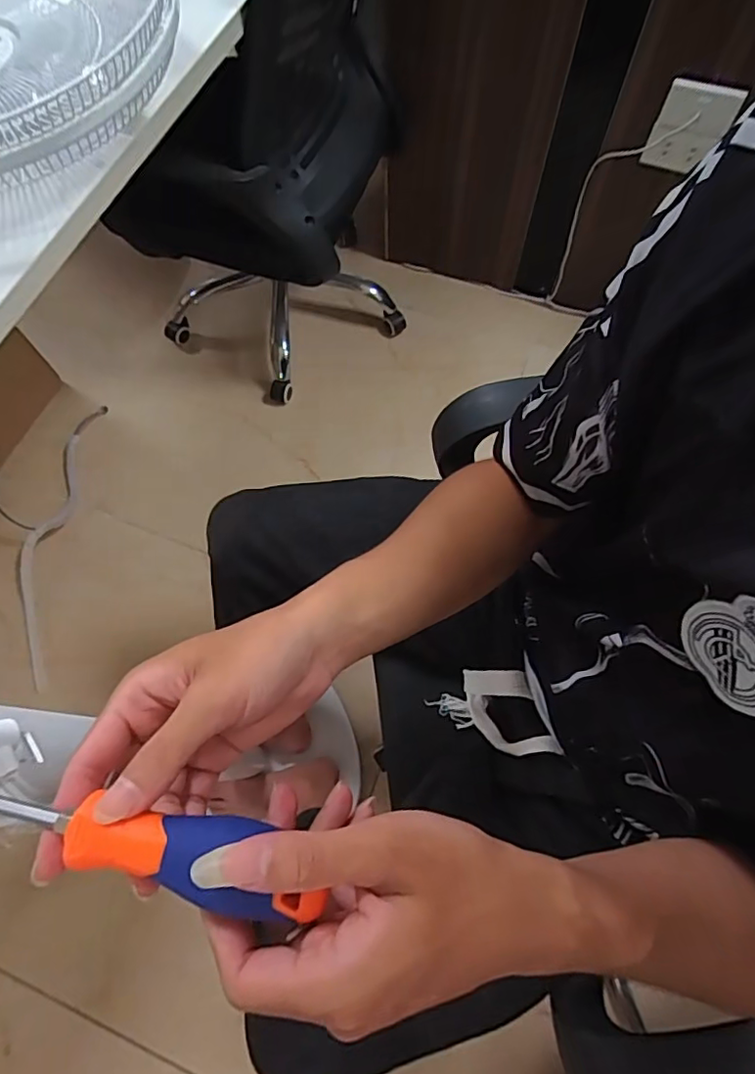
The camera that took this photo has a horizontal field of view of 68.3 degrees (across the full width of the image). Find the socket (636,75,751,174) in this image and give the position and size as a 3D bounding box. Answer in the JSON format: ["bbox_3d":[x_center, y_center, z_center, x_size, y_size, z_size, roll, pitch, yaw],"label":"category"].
[{"bbox_3d":[0.565,-0.739,1.006,0.119,0.149,0.021,23,70,10],"label":"socket"}]

